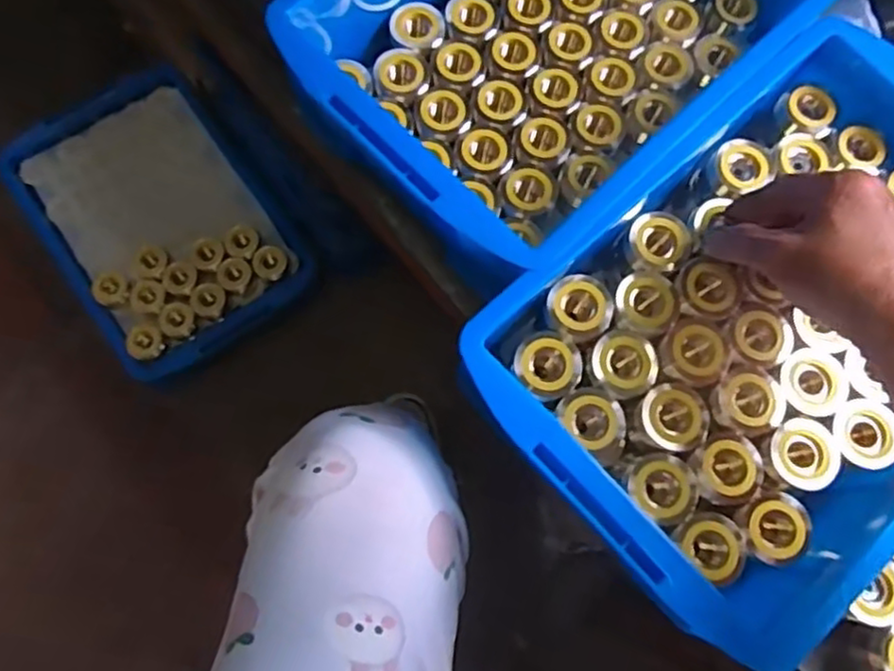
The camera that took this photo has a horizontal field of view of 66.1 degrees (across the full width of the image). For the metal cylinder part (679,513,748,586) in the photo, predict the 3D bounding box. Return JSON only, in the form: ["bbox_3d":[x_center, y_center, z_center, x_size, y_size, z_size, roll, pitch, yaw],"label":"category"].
[{"bbox_3d":[0.151,0.122,0.398,0.037,0.026,0.037,1,75,-2],"label":"metal cylinder part"}]

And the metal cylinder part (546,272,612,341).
[{"bbox_3d":[0.082,-0.017,0.431,0.039,0.025,0.036,1,75,-2],"label":"metal cylinder part"}]

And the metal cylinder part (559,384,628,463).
[{"bbox_3d":[0.088,0.051,0.412,0.043,0.033,0.036,31,76,6],"label":"metal cylinder part"}]

